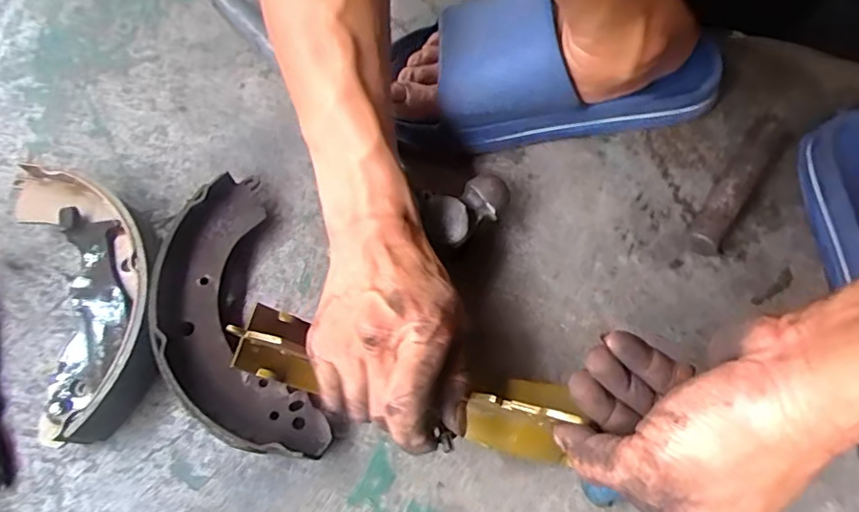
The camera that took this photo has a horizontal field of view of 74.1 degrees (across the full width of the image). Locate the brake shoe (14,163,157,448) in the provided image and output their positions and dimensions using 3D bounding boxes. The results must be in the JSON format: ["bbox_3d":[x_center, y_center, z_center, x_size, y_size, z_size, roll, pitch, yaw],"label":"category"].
[{"bbox_3d":[-0.240,0.021,0.405,0.094,0.039,0.206,-20,69,-6],"label":"brake shoe"}]

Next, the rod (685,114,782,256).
[{"bbox_3d":[0.239,-0.063,0.440,0.022,0.025,0.145,30,72,13],"label":"rod"}]

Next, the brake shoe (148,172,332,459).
[{"bbox_3d":[-0.138,0.045,0.393,0.084,0.038,0.204,-21,69,-6],"label":"brake shoe"}]

